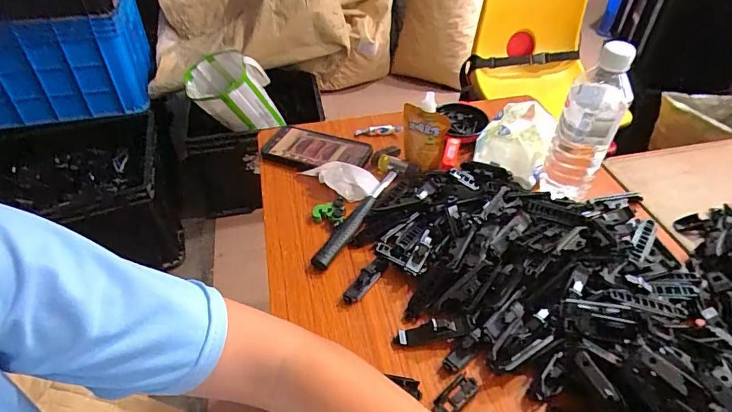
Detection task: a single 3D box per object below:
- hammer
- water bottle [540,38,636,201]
[{"bbox_3d":[0.004,0.005,0.573,0.060,0.019,0.208,18,47,20],"label":"hammer"},{"bbox_3d":[0.272,-0.103,0.537,0.065,0.192,0.075,19,47,20],"label":"water bottle"}]

